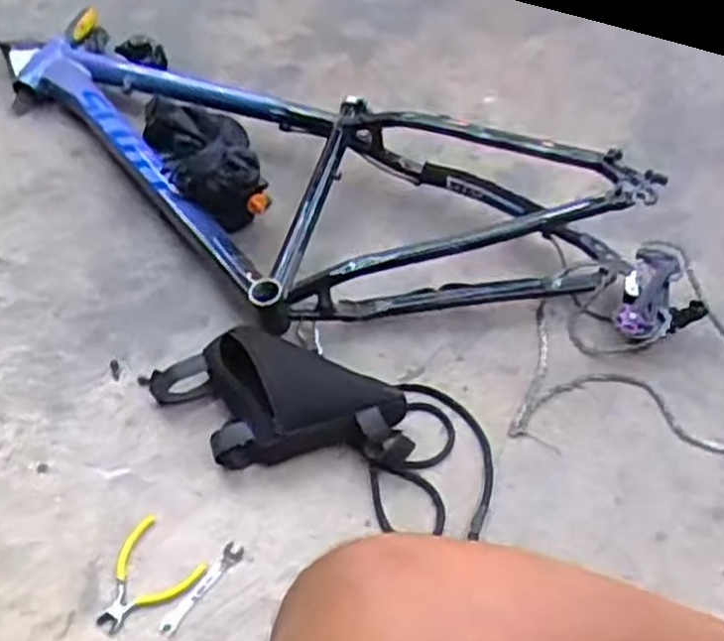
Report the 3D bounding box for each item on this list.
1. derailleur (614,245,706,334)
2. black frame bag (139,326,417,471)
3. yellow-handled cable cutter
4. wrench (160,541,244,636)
[{"bbox_3d":[0.411,-0.026,1.081,0.107,0.047,0.162,24,52,16],"label":"derailleur"},{"bbox_3d":[-0.099,0.088,0.938,0.295,0.084,0.155,-1,50,-3],"label":"black frame bag"},{"bbox_3d":[-0.234,0.265,0.821,0.097,0.017,0.107,36,57,25],"label":"yellow-handled cable cutter"},{"bbox_3d":[-0.166,0.276,0.817,0.020,0.008,0.110,31,55,22],"label":"wrench"}]

